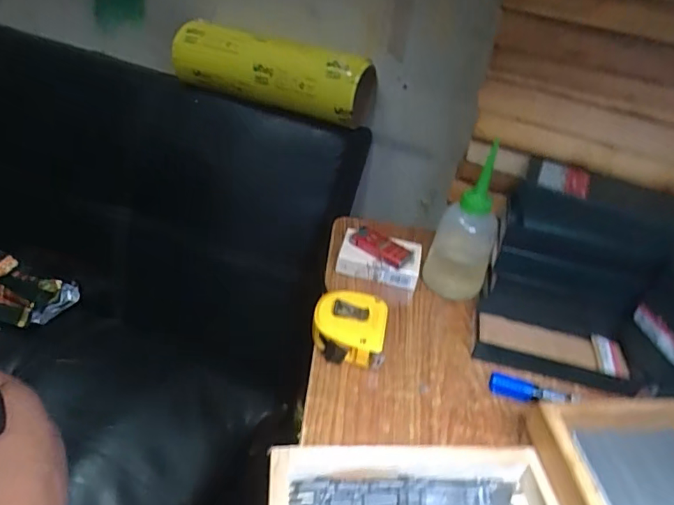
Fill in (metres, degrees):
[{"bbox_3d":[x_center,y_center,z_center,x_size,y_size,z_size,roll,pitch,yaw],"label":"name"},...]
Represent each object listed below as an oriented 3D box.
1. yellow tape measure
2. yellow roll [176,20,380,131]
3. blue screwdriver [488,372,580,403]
[{"bbox_3d":[0.013,0.067,0.456,0.064,0.034,0.071,5,40,5],"label":"yellow tape measure"},{"bbox_3d":[-0.105,-0.279,0.749,0.345,0.105,0.073,24,40,19],"label":"yellow roll"},{"bbox_3d":[0.170,0.124,0.429,0.072,0.013,0.016,13,41,15],"label":"blue screwdriver"}]

